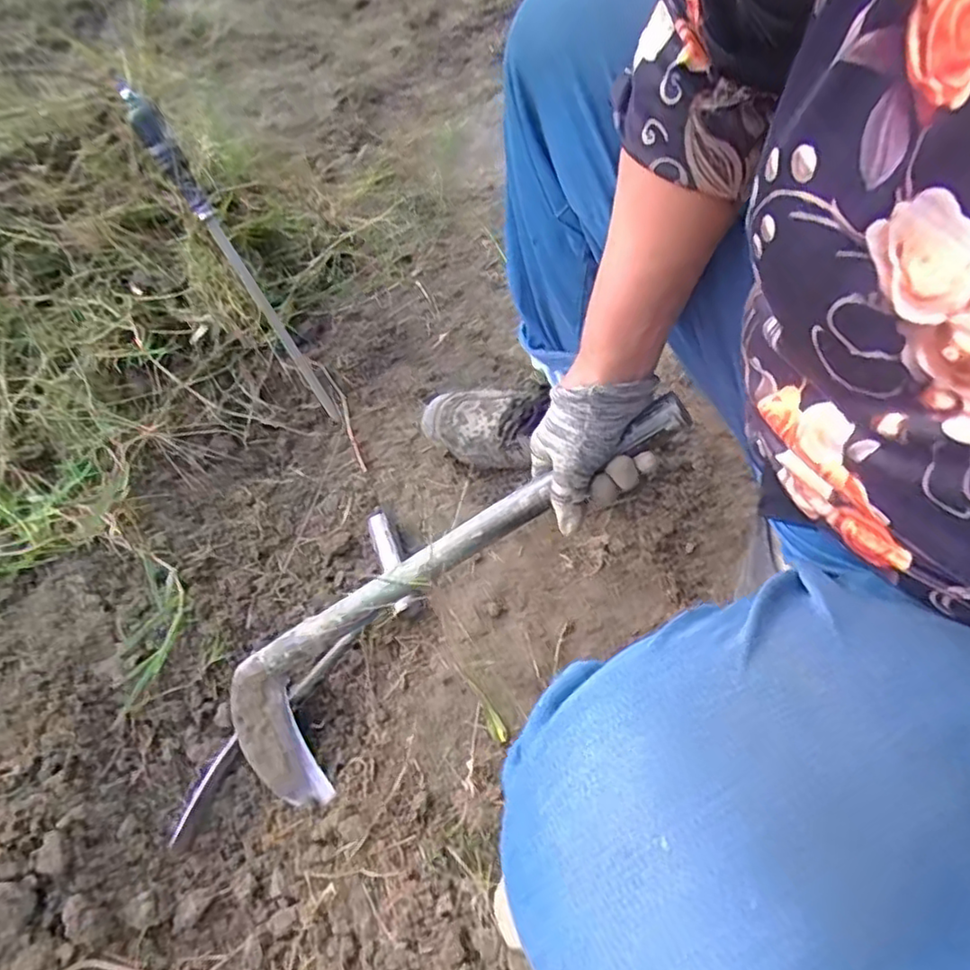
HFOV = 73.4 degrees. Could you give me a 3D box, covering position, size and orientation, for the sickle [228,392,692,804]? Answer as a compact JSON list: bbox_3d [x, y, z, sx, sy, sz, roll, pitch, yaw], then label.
[{"bbox_3d":[-0.046,0.097,0.525,0.494,0.062,0.129,-42,61,20],"label":"sickle"}]

